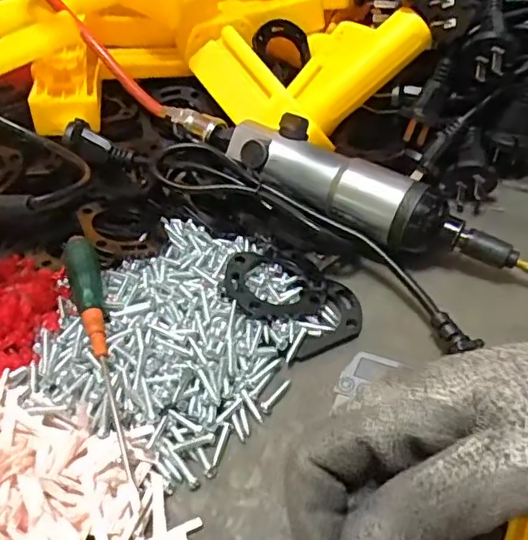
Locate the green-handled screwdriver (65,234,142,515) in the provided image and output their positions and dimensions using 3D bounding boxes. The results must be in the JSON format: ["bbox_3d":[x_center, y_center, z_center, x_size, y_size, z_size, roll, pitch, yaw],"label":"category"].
[{"bbox_3d":[-0.079,0.043,0.283,0.015,0.012,0.145,-17,64,-10],"label":"green-handled screwdriver"}]

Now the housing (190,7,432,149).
[{"bbox_3d":[0.030,-0.144,0.409,0.129,0.046,0.115,31,55,32],"label":"housing"}]

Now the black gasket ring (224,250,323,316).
[{"bbox_3d":[0.005,0.006,0.330,0.054,0.008,0.049,2,45,-18],"label":"black gasket ring"}]

